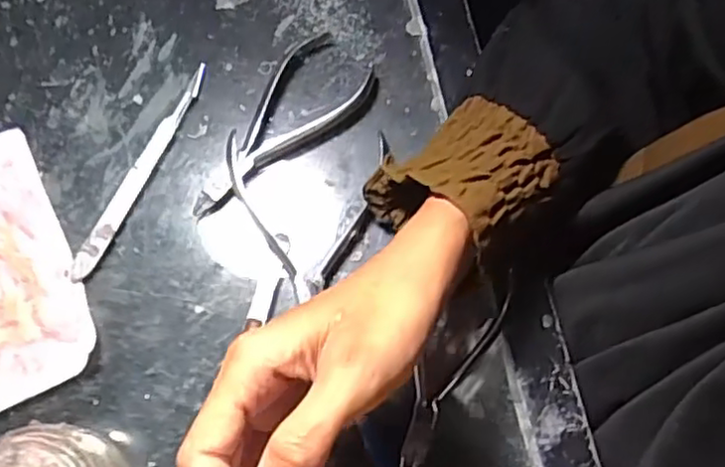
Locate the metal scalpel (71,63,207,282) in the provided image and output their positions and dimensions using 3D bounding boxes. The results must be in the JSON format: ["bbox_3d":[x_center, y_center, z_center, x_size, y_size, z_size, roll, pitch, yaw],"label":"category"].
[{"bbox_3d":[-0.123,-0.036,0.386,0.011,0.007,0.138,27,77,5],"label":"metal scalpel"}]

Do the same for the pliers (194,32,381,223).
[{"bbox_3d":[-0.046,-0.057,0.386,0.054,0.013,0.128,37,78,7],"label":"pliers"}]

